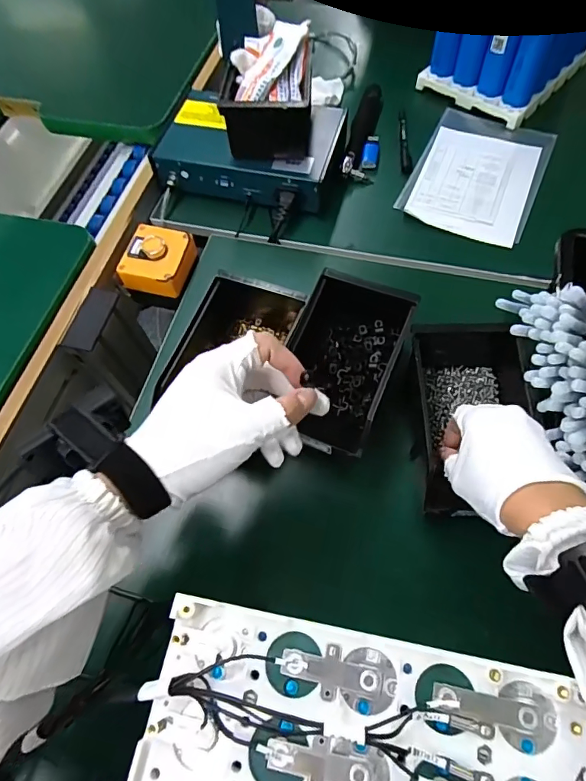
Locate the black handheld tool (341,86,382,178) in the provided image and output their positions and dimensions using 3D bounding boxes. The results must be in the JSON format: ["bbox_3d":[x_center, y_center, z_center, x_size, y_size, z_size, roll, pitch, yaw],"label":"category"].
[{"bbox_3d":[0.102,-0.380,0.686,0.030,0.036,0.189,12,65,10],"label":"black handheld tool"}]

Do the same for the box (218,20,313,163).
[{"bbox_3d":[-0.024,-0.375,0.597,0.104,0.100,0.164,5,64,6],"label":"box"}]

